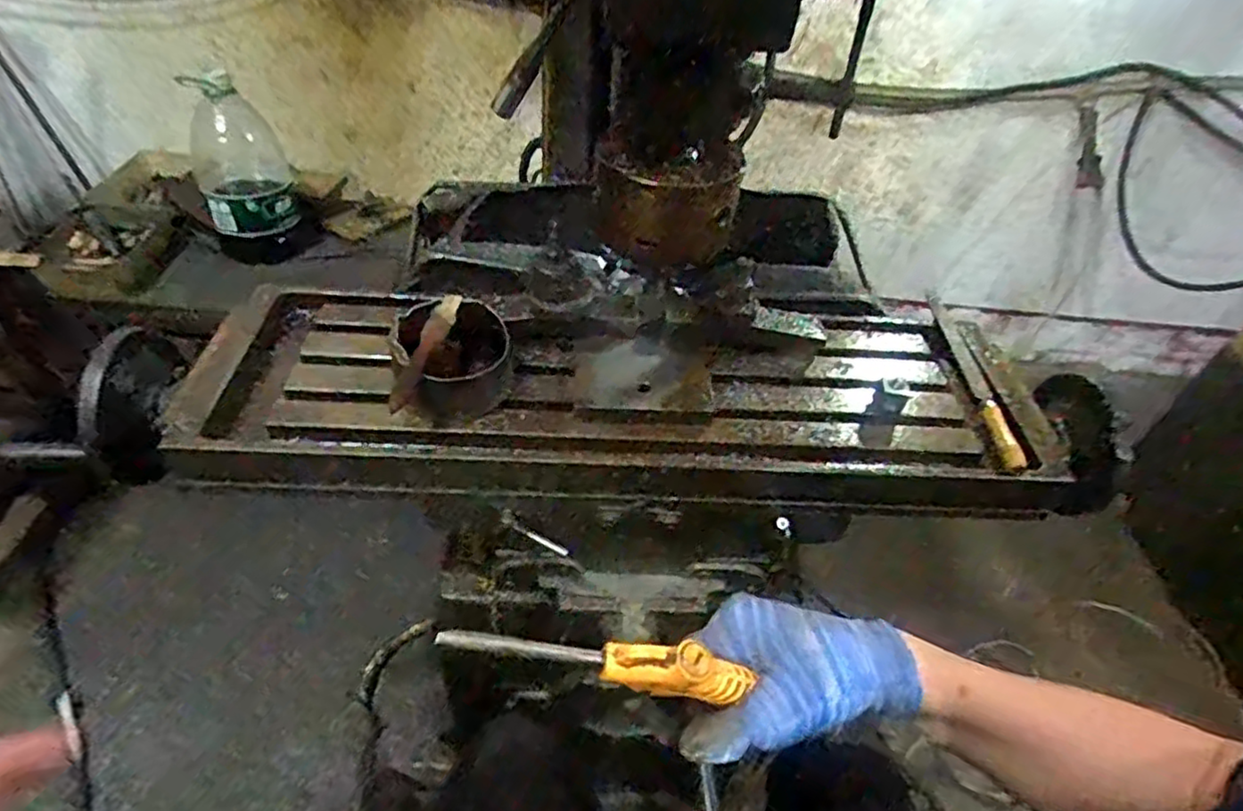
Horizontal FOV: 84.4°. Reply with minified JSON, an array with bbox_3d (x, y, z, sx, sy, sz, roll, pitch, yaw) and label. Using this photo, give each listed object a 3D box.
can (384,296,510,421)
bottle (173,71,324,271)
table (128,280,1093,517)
[{"bbox_3d":[-0.147,-0.039,0.621,0.105,0.063,0.115,4,44,-4],"label":"can"},{"bbox_3d":[-0.777,-0.505,1.420,0.197,0.342,0.231,-19,50,-25],"label":"bottle"},{"bbox_3d":[0.009,-0.021,0.686,0.810,0.085,0.274,3,44,-5],"label":"table"}]

